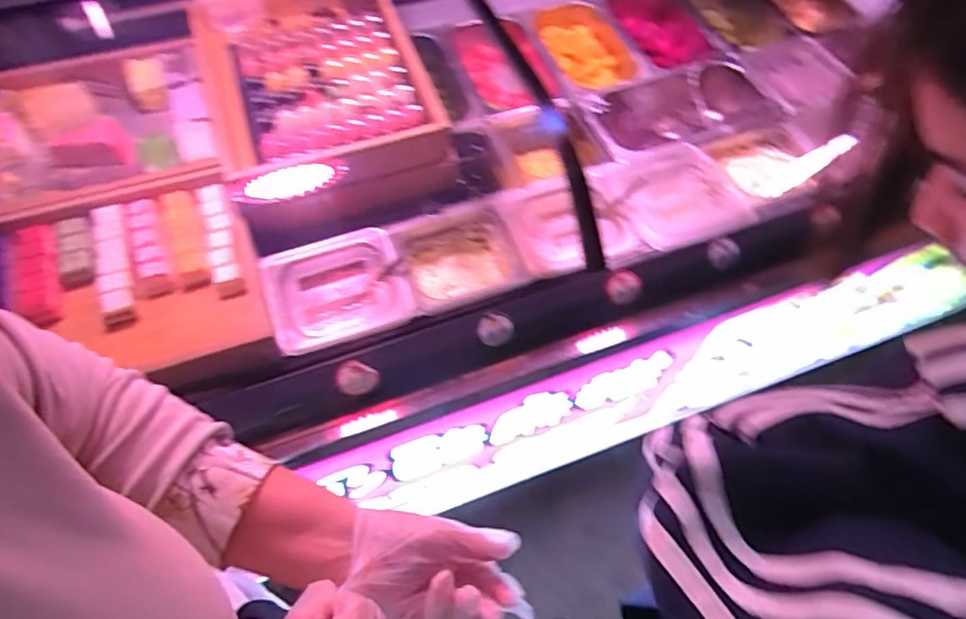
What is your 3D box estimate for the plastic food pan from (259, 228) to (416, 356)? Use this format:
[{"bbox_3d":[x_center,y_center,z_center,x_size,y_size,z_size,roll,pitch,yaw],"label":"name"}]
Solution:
[{"bbox_3d":[-0.194,-0.021,0.791,0.176,0.052,0.156,-17,61,-11],"label":"plastic food pan"}]

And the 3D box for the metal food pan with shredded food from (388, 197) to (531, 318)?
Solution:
[{"bbox_3d":[-0.031,-0.058,0.840,0.169,0.099,0.156,-18,61,-12],"label":"metal food pan with shredded food"}]

